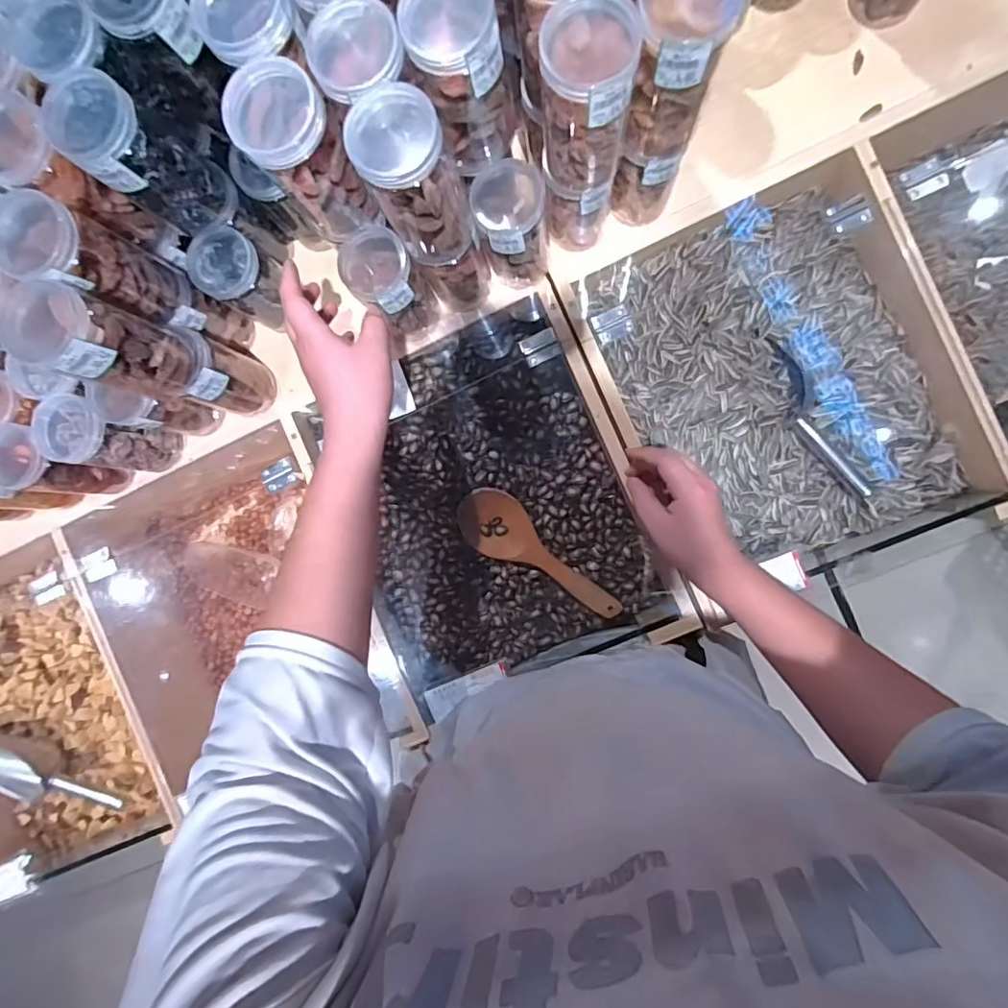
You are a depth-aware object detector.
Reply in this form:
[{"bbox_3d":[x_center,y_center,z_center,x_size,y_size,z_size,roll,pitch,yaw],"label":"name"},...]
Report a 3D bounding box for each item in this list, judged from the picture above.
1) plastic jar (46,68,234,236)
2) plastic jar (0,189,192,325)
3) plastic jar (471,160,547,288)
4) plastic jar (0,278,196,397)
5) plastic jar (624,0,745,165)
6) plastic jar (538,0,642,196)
[{"bbox_3d":[-0.294,-0.284,0.453,0.062,0.135,0.064,0,90,7],"label":"plastic jar"},{"bbox_3d":[-0.348,-0.202,0.461,0.071,0.132,0.059,20,93,7],"label":"plastic jar"},{"bbox_3d":[0.009,-0.264,0.528,0.061,0.126,0.062,0,90,7],"label":"plastic jar"},{"bbox_3d":[-0.330,-0.132,0.454,0.065,0.126,0.059,15,92,7],"label":"plastic jar"},{"bbox_3d":[0.124,-0.316,0.393,0.060,0.135,0.066,0,90,7],"label":"plastic jar"},{"bbox_3d":[0.061,-0.293,0.407,0.061,0.134,0.059,0,90,7],"label":"plastic jar"}]

